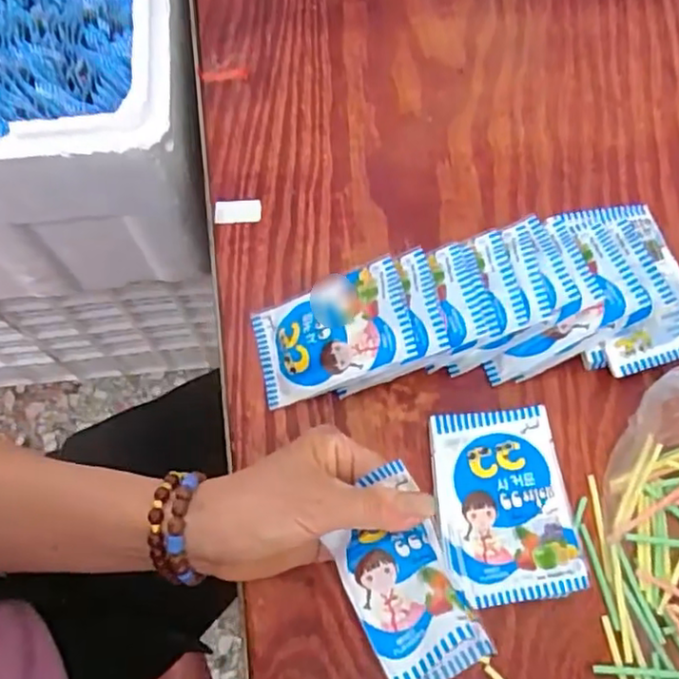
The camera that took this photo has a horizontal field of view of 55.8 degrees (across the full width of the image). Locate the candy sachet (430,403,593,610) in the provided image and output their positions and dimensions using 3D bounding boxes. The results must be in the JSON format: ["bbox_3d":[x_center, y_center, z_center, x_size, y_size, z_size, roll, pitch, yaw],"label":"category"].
[{"bbox_3d":[0.096,0.097,0.380,0.075,0.018,0.107,-6,71,-1],"label":"candy sachet"}]

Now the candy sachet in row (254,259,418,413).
[{"bbox_3d":[-0.007,-0.005,0.402,0.102,0.009,0.068,-21,71,23],"label":"candy sachet in row"}]

